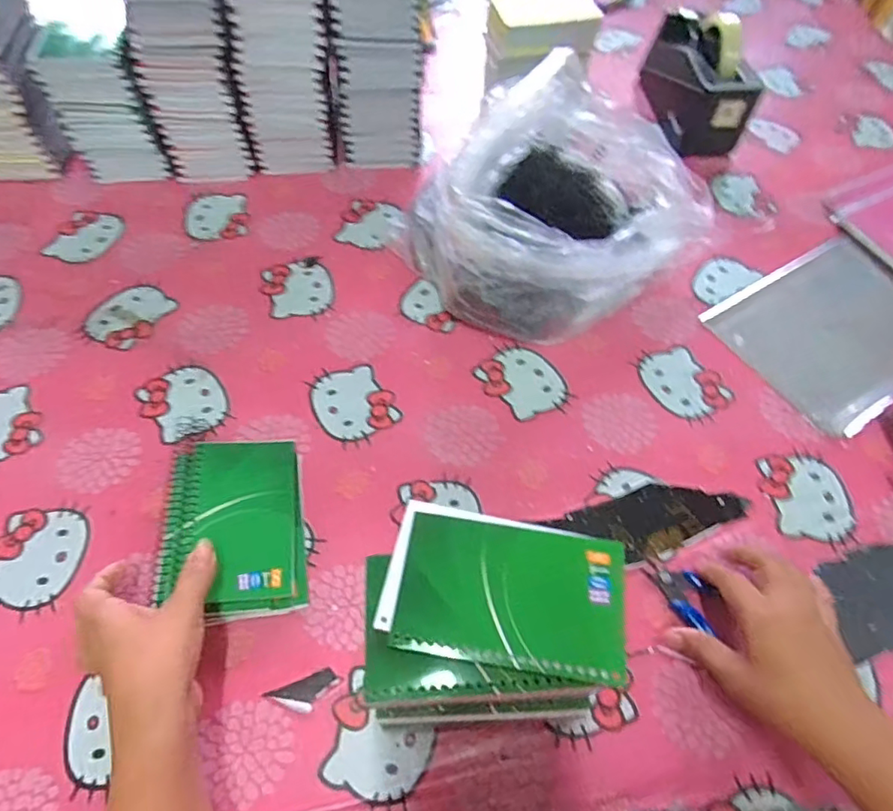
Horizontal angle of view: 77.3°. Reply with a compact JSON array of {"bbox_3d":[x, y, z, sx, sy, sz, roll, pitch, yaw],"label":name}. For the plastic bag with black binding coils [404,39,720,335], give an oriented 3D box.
[{"bbox_3d":[0.122,-0.215,0.572,0.304,0.151,0.226,-29,63,-18],"label":"plastic bag with black binding coils"}]

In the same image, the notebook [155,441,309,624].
[{"bbox_3d":[-0.167,0.095,0.442,0.101,0.029,0.137,-7,59,-7],"label":"notebook"}]

